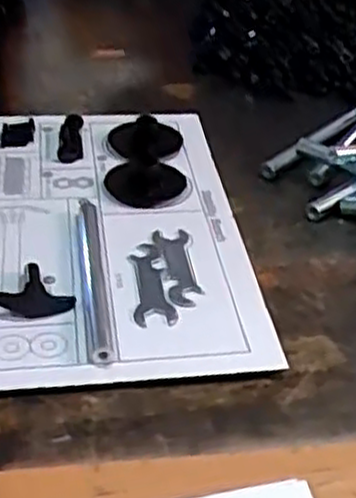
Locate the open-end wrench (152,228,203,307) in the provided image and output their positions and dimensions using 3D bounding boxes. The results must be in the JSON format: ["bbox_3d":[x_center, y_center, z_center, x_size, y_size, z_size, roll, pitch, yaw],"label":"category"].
[{"bbox_3d":[0.001,0.013,0.594,0.025,0.005,0.089,-4,38,-9],"label":"open-end wrench"}]

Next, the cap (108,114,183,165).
[{"bbox_3d":[-0.029,-0.104,0.737,0.066,0.016,0.073,-3,38,-7],"label":"cap"}]

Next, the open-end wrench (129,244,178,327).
[{"bbox_3d":[-0.022,0.024,0.576,0.029,0.007,0.094,-4,38,-10],"label":"open-end wrench"}]

